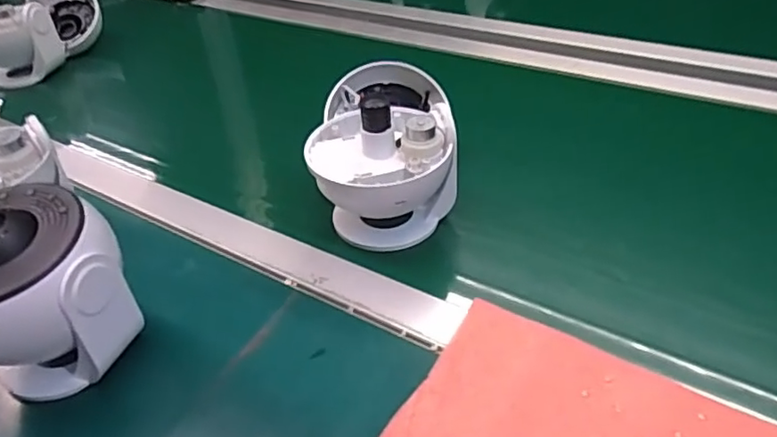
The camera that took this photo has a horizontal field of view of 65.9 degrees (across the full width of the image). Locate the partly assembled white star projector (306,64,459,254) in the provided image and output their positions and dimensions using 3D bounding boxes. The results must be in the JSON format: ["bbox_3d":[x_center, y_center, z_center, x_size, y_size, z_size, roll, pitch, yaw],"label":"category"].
[{"bbox_3d":[-0.004,-0.069,0.537,0.118,0.112,0.188,-3,39,3],"label":"partly assembled white star projector"}]

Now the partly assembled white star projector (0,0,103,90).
[{"bbox_3d":[-0.492,-0.255,0.839,0.096,0.108,0.191,5,40,12],"label":"partly assembled white star projector"}]

